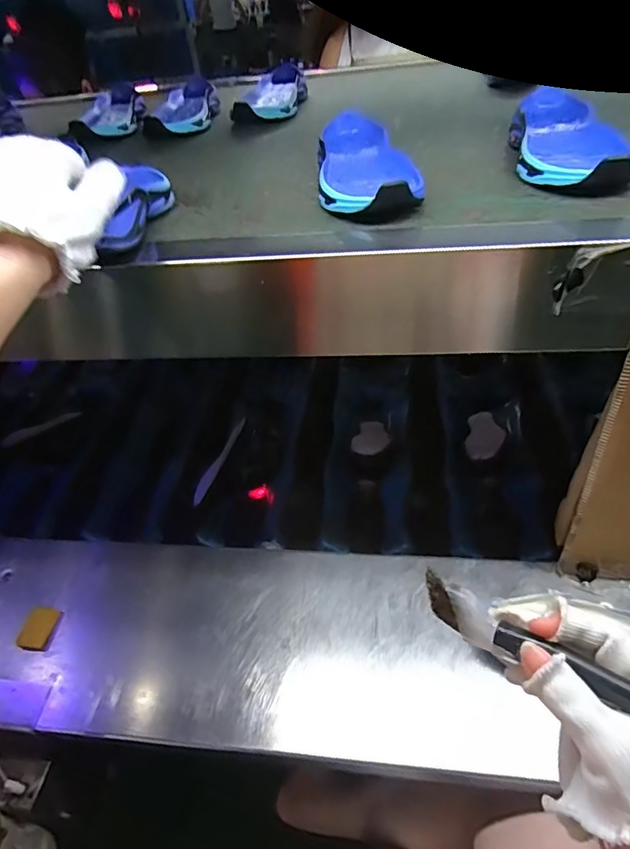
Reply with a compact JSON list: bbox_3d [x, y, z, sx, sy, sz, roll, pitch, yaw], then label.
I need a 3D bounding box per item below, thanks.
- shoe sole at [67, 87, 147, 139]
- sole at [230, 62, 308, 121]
[{"bbox_3d":[-0.318,-0.499,0.801,0.088,0.033,0.258,-11,42,-4],"label":"shoe sole"},{"bbox_3d":[-0.063,-0.502,0.766,0.085,0.043,0.215,3,43,12],"label":"sole"}]

